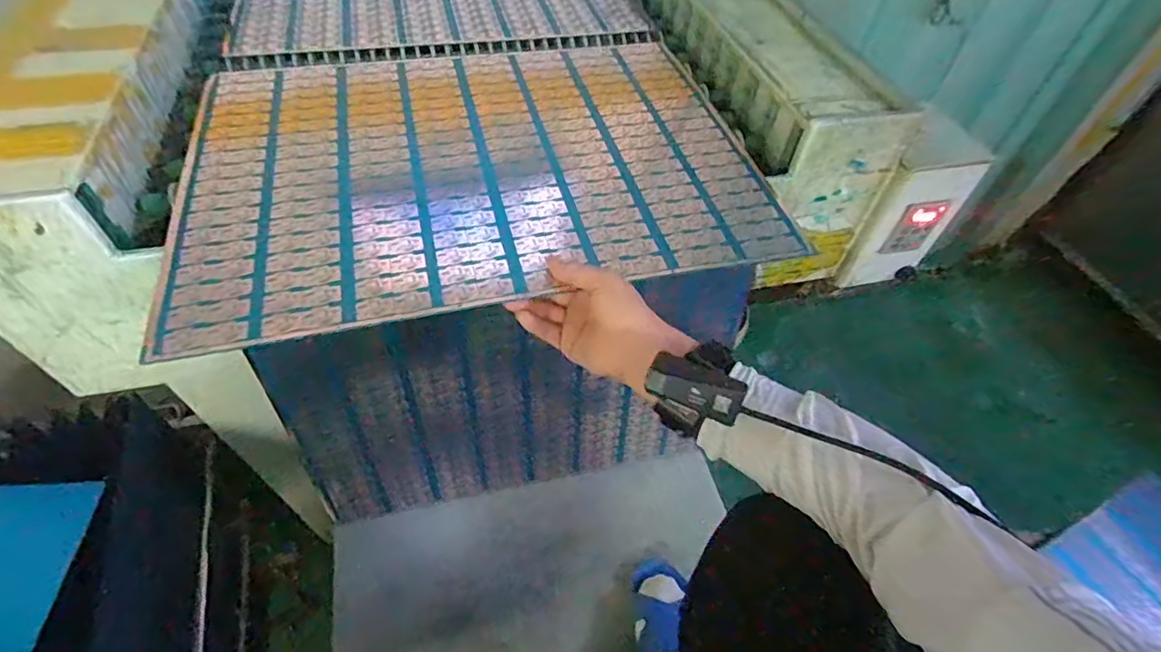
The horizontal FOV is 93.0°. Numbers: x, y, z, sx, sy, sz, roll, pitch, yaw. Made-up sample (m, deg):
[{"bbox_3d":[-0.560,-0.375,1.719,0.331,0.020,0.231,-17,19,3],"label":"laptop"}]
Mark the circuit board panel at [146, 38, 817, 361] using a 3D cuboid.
[{"bbox_3d":[-0.111,-0.210,0.639,0.603,0.011,0.480,-9,53,-12],"label":"circuit board panel"}]

